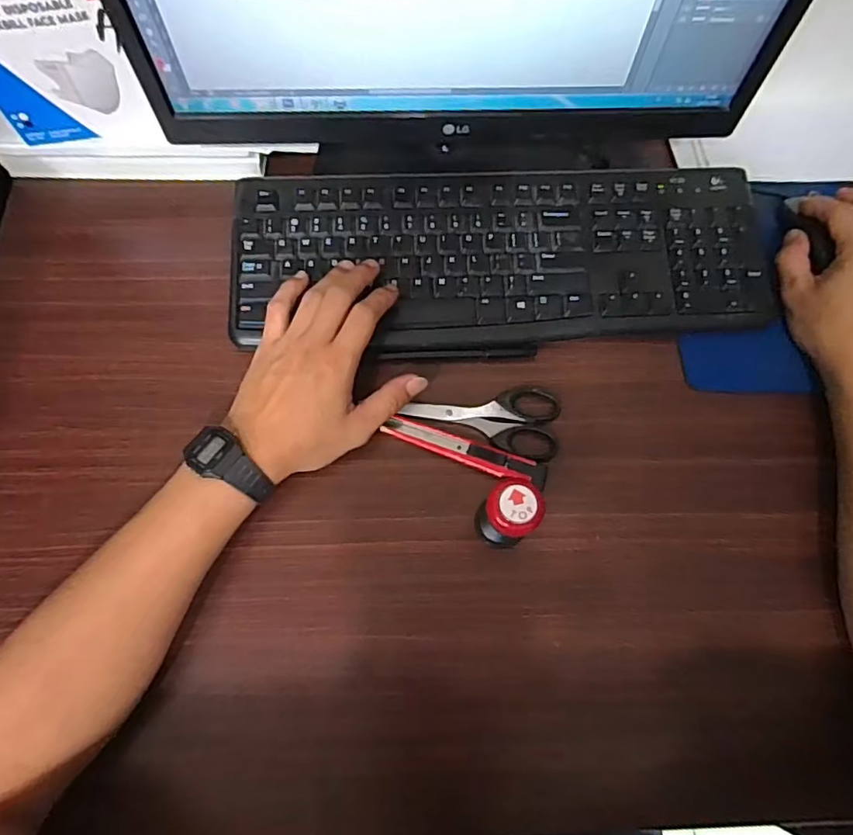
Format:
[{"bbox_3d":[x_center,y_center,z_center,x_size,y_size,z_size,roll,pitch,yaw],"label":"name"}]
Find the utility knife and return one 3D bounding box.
[{"bbox_3d":[0.031,0.025,0.413,0.121,0.008,0.020,19,71,4],"label":"utility knife"}]

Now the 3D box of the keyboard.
[{"bbox_3d":[0.061,-0.134,0.457,0.434,0.031,0.157,1,70,-1],"label":"keyboard"}]

